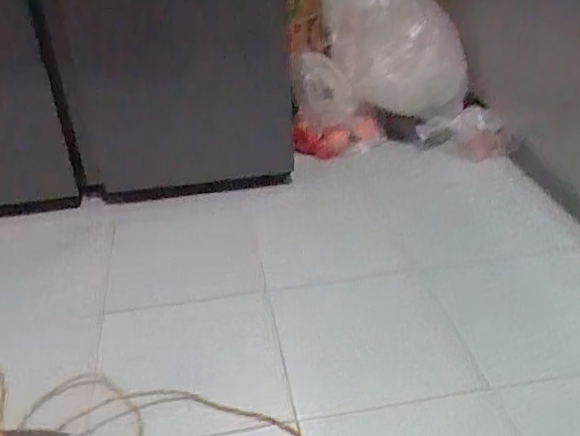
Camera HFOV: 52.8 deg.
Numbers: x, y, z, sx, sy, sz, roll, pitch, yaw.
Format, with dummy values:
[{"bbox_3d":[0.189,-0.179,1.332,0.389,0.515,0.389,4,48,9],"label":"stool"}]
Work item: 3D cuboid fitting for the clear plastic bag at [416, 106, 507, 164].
[{"bbox_3d":[0.460,-0.224,1.567,0.230,0.114,0.043,5,34,10],"label":"clear plastic bag"}]

